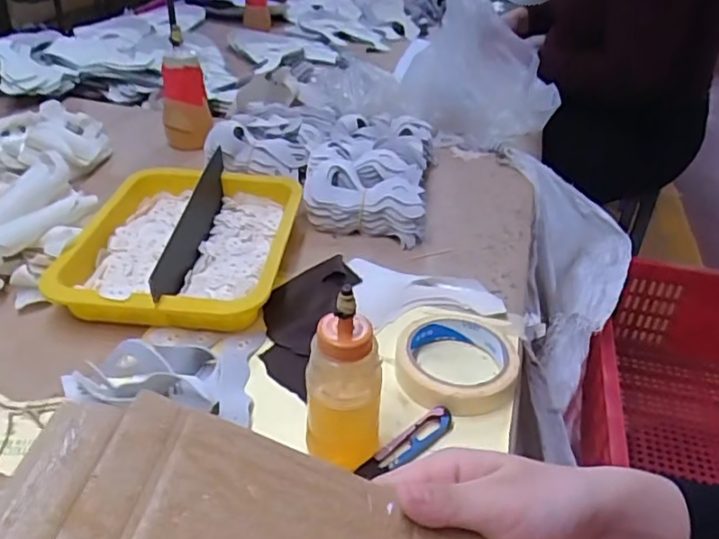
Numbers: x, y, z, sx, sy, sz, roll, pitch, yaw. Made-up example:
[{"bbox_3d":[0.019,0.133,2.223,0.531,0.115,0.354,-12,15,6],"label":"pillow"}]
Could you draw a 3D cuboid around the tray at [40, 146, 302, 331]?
[{"bbox_3d":[-0.171,-0.036,0.639,0.199,0.038,0.278,4,35,2],"label":"tray"}]

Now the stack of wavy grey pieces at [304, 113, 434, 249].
[{"bbox_3d":[0.018,-0.134,0.787,0.139,0.053,0.269,6,35,5],"label":"stack of wavy grey pieces"}]

